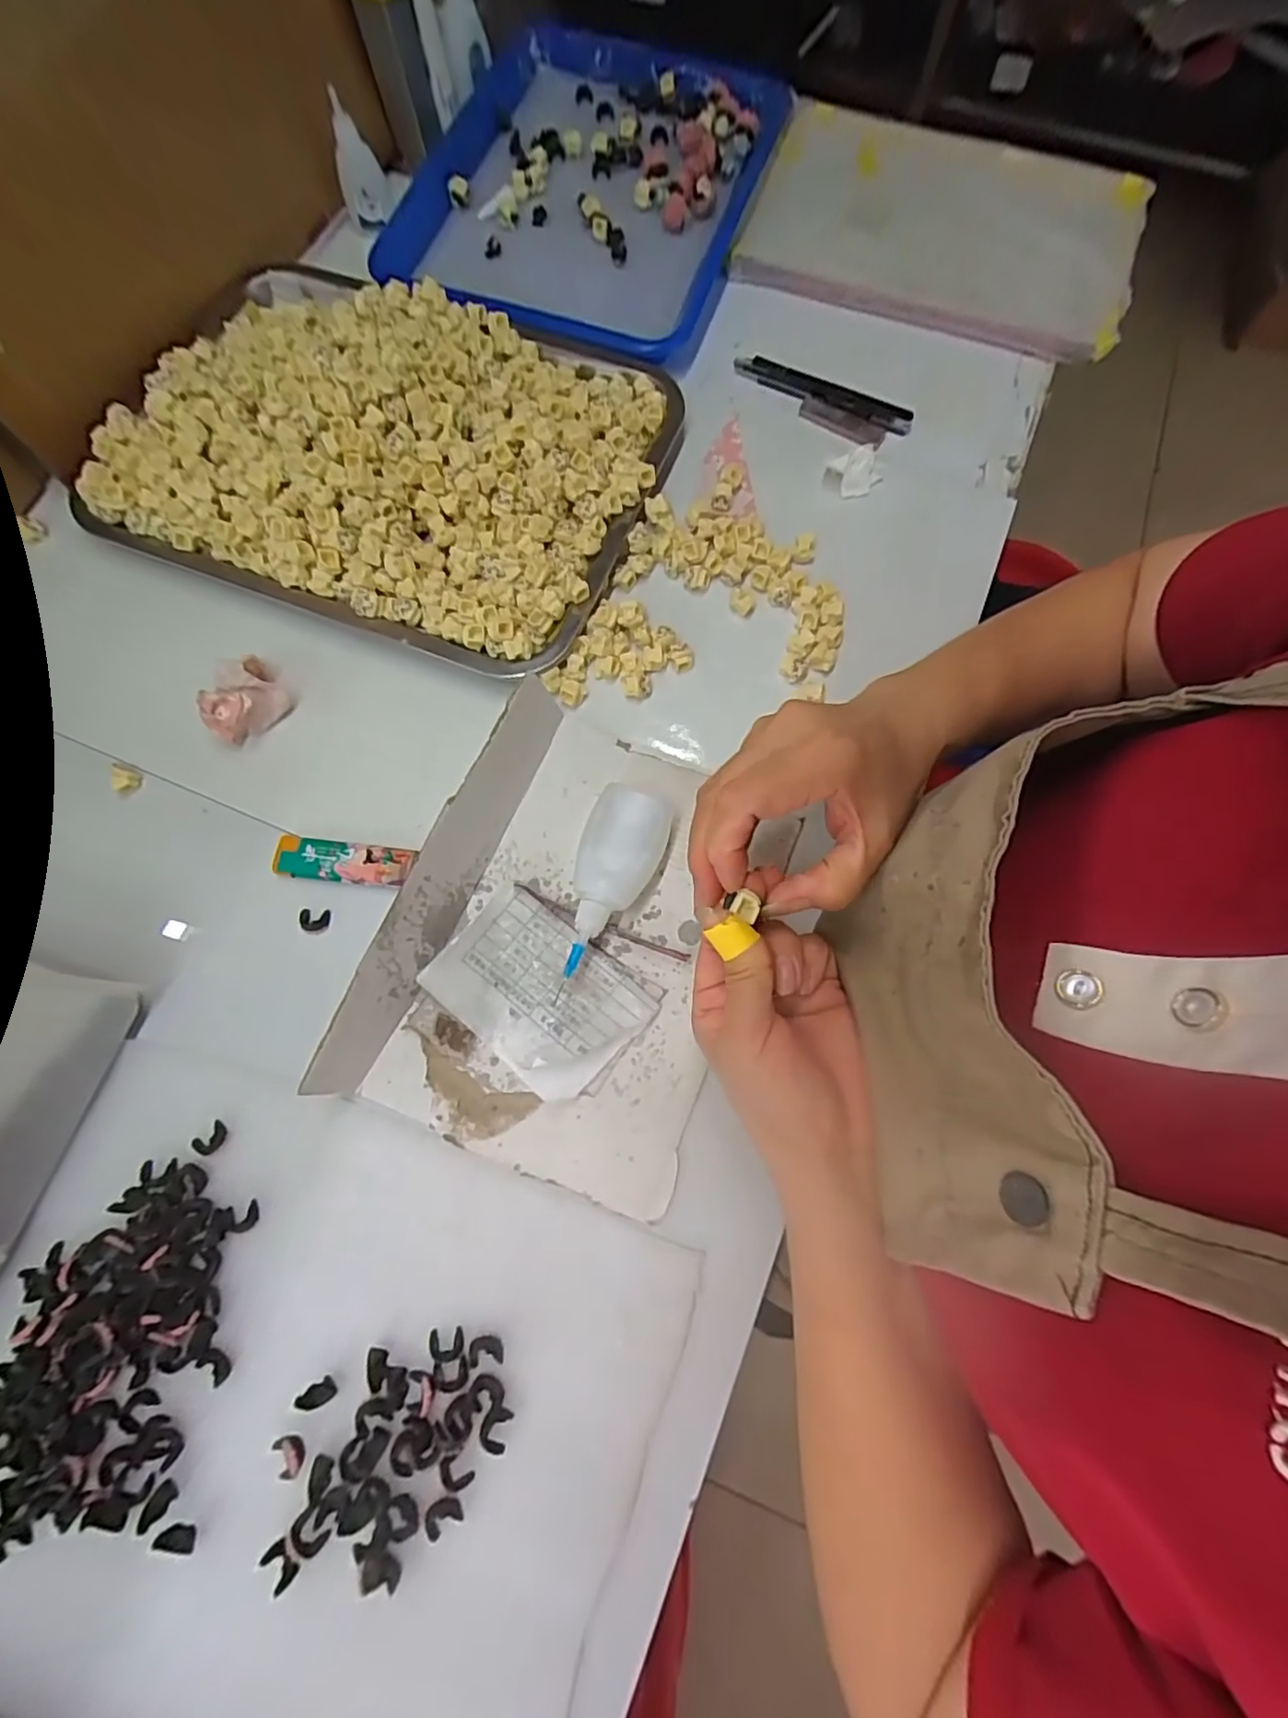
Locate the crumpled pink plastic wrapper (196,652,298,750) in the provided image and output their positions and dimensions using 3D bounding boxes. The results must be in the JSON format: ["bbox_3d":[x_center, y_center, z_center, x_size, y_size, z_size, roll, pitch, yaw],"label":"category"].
[{"bbox_3d":[-0.235,-0.094,0.351,0.044,0.034,0.033,-35,77,-10],"label":"crumpled pink plastic wrapper"}]

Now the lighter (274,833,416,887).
[{"bbox_3d":[-0.167,0.001,0.338,0.078,0.011,0.024,6,74,1],"label":"lighter"}]

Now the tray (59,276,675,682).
[{"bbox_3d":[-0.162,-0.273,0.385,0.325,0.059,0.255,20,75,5],"label":"tray"}]

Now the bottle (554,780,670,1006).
[{"bbox_3d":[-0.017,0.014,0.321,0.041,0.030,0.105,17,75,4],"label":"bottle"}]

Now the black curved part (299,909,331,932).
[{"bbox_3d":[-0.183,0.034,0.333,0.016,0.005,0.012,2,74,0],"label":"black curved part"}]

